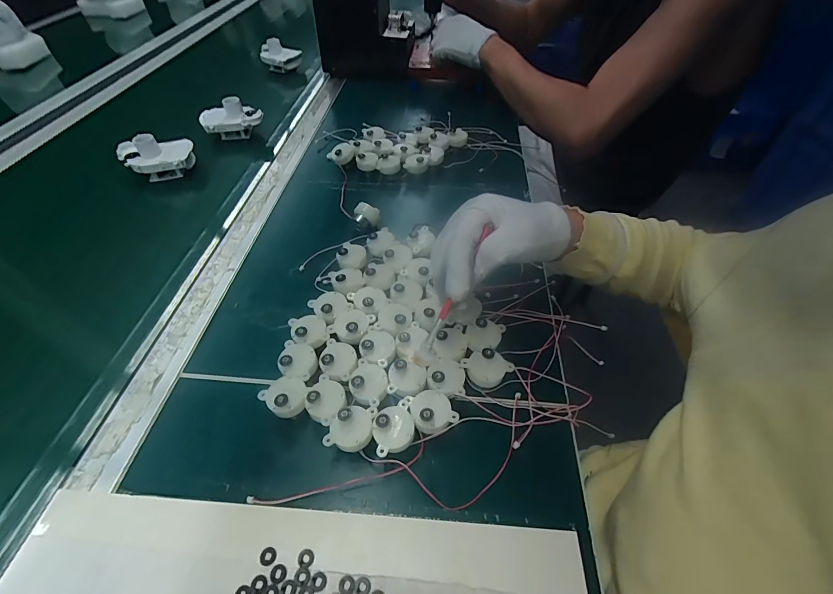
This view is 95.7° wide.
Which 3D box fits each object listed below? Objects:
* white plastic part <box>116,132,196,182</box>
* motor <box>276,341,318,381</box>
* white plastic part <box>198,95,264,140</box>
[{"bbox_3d":[-0.381,-0.205,0.551,0.095,0.055,0.061,-14,51,-13],"label":"white plastic part"},{"bbox_3d":[-0.103,0.061,0.334,0.036,0.031,0.032,13,51,9],"label":"motor"},{"bbox_3d":[-0.306,-0.291,0.627,0.091,0.055,0.060,-23,53,-19],"label":"white plastic part"}]

